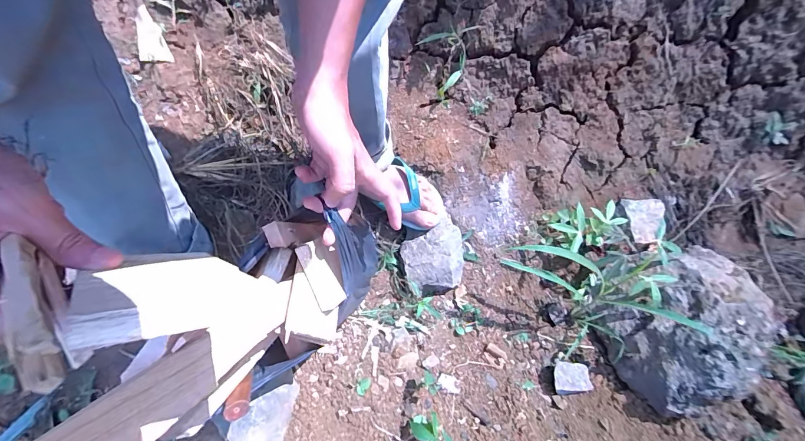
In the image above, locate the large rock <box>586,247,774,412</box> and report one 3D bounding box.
[{"bbox_3d":[0.489,0.158,0.637,0.292,0.166,0.217,-22,59,-16],"label":"large rock"}]

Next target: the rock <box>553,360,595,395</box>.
[{"bbox_3d":[0.289,0.271,0.649,0.063,0.027,0.052,2,55,0],"label":"rock"}]

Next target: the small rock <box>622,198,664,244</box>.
[{"bbox_3d":[0.517,0.000,0.804,0.087,0.042,0.098,5,55,1],"label":"small rock"}]

